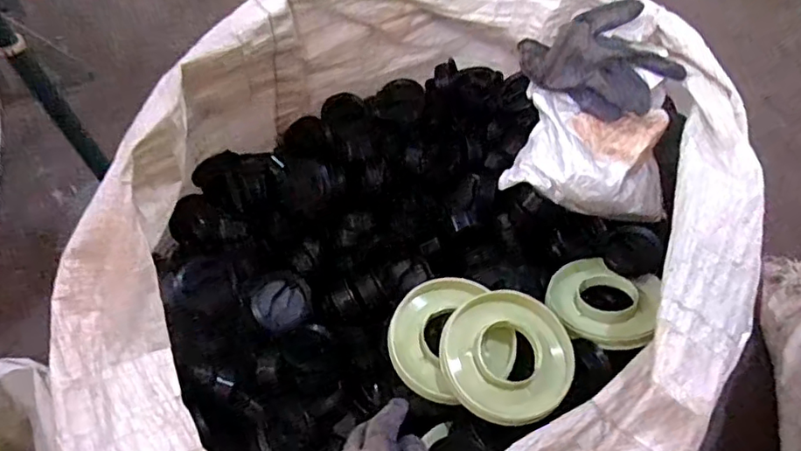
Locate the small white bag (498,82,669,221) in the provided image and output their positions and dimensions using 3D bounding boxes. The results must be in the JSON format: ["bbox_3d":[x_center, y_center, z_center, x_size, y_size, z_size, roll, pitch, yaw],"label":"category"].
[{"bbox_3d":[0.228,-0.083,0.684,0.180,0.083,0.127,14,56,15],"label":"small white bag"}]

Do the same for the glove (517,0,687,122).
[{"bbox_3d":[0.234,-0.188,0.679,0.135,0.050,0.138,-32,84,24],"label":"glove"}]

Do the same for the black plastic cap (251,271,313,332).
[{"bbox_3d":[-0.138,0.091,0.673,0.065,0.029,0.065,2,77,-11],"label":"black plastic cap"}]

